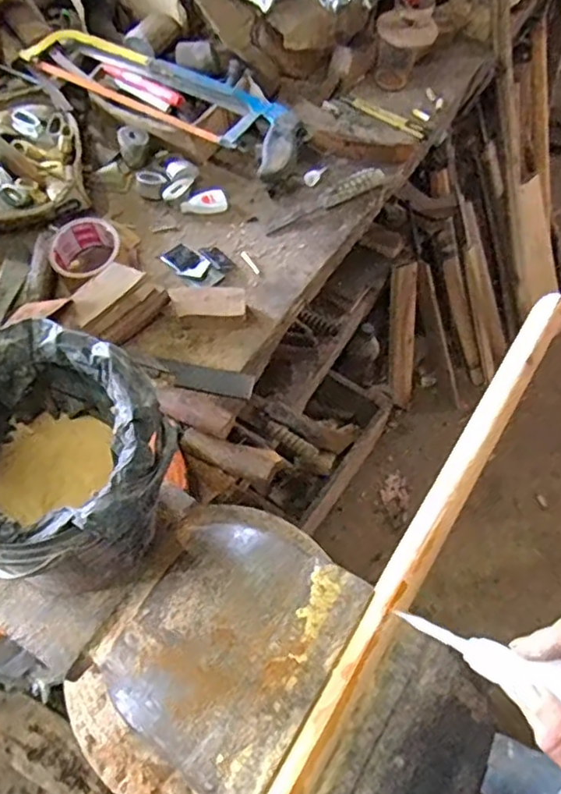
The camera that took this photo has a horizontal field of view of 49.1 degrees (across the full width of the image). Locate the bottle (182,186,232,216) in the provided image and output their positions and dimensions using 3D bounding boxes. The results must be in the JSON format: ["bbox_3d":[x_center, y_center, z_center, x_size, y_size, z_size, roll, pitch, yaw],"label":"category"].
[{"bbox_3d":[-0.101,-0.261,0.822,0.064,0.022,0.025,-9,63,-8],"label":"bottle"}]

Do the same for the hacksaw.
[{"bbox_3d":[-0.158,-0.417,0.842,0.425,0.034,0.115,28,64,11],"label":"hacksaw"}]

